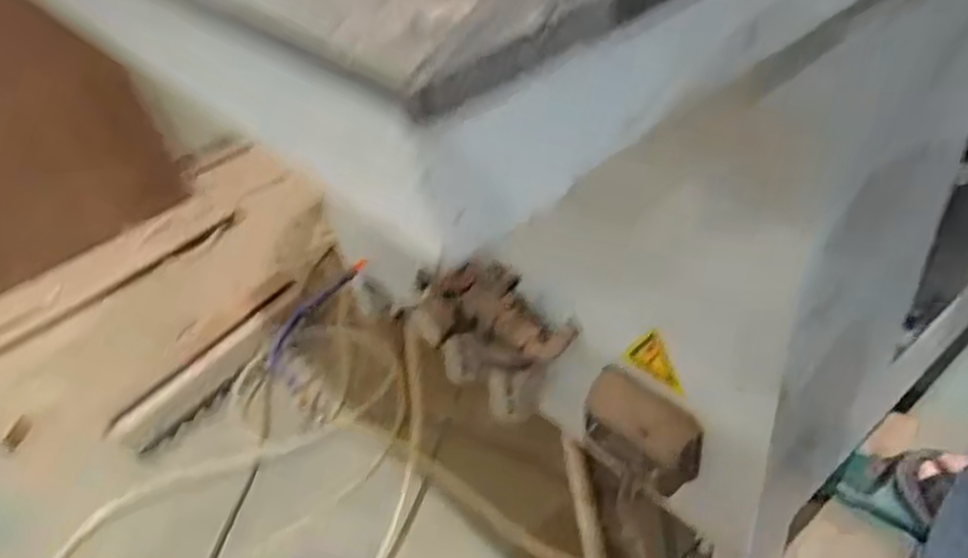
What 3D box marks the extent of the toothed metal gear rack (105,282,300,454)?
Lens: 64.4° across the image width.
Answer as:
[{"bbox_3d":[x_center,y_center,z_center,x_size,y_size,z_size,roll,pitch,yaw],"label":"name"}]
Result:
[{"bbox_3d":[-0.401,0.137,1.133,0.311,0.036,0.082,-42,50,-10],"label":"toothed metal gear rack"}]

